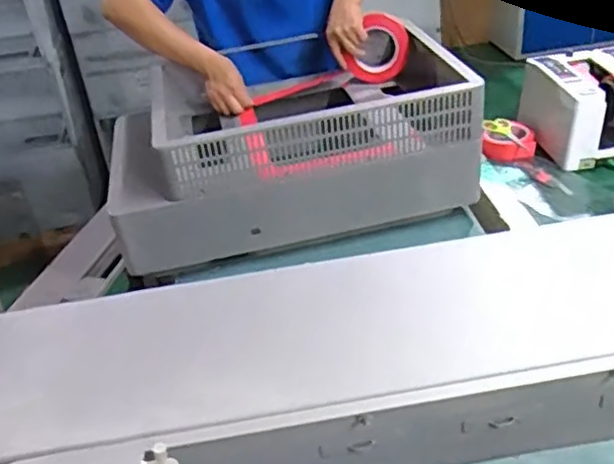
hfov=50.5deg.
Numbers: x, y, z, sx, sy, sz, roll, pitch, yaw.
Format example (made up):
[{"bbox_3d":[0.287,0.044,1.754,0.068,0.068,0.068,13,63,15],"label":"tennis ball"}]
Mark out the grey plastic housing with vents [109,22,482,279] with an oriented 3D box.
[{"bbox_3d":[-0.036,-0.160,1.101,0.559,0.201,0.336,-12,35,-8],"label":"grey plastic housing with vents"}]

